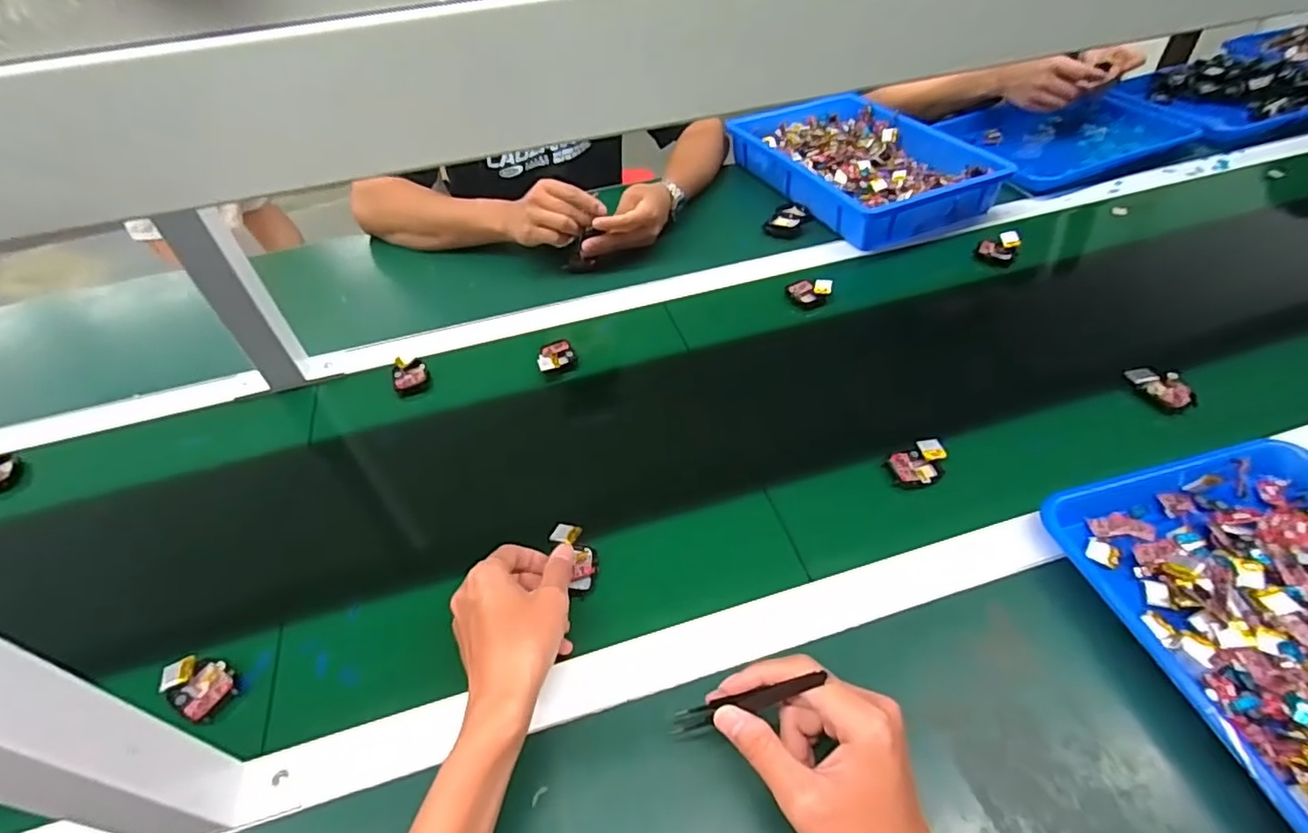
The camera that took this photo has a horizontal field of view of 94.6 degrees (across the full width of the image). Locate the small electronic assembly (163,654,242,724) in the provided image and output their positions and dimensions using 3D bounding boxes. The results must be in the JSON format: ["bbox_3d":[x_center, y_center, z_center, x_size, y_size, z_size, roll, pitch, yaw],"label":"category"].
[{"bbox_3d":[-0.333,0.197,0.443,0.055,0.014,0.036,16,48,21],"label":"small electronic assembly"}]

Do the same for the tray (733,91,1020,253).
[{"bbox_3d":[0.301,-0.379,0.902,0.247,0.060,0.360,-23,46,-17],"label":"tray"}]

